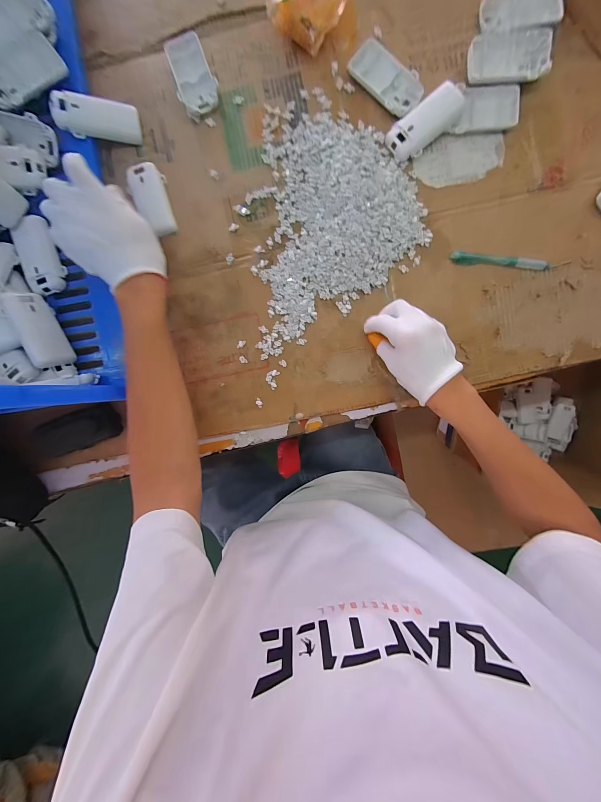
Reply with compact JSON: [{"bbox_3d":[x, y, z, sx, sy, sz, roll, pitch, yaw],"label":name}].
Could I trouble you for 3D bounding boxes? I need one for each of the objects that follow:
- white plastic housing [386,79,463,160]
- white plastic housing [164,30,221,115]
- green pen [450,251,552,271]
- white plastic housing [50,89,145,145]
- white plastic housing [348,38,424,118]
[{"bbox_3d":[0.157,-0.352,0.363,0.092,0.022,0.044,-34,93,6],"label":"white plastic housing"},{"bbox_3d":[-0.140,-0.424,0.372,0.049,0.012,0.090,-18,94,5],"label":"white plastic housing"},{"bbox_3d":[0.267,-0.186,0.381,0.128,0.008,0.015,7,96,3],"label":"green pen"},{"bbox_3d":[-0.261,-0.363,0.369,0.095,0.009,0.043,-14,117,-26],"label":"white plastic housing"},{"bbox_3d":[0.108,-0.407,0.363,0.047,0.011,0.095,-44,92,6],"label":"white plastic housing"}]

